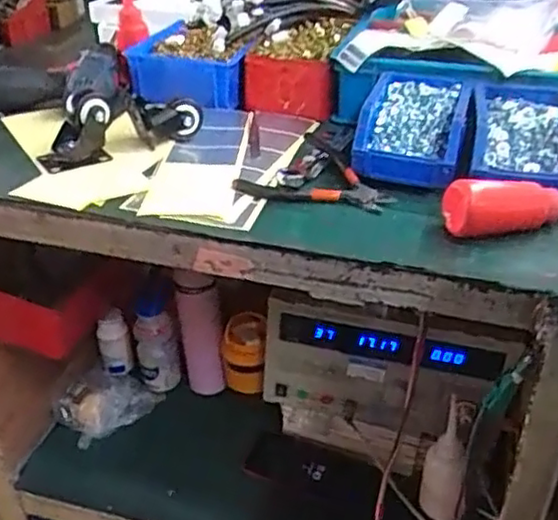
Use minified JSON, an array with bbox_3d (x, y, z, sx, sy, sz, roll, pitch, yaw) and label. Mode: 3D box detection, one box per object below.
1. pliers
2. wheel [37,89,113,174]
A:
[{"bbox_3d":[0.047,-0.082,0.663,0.133,0.025,0.124,21,38,29],"label":"pliers"},{"bbox_3d":[-0.215,-0.135,0.701,0.081,0.063,0.062,-8,33,-12],"label":"wheel"}]

